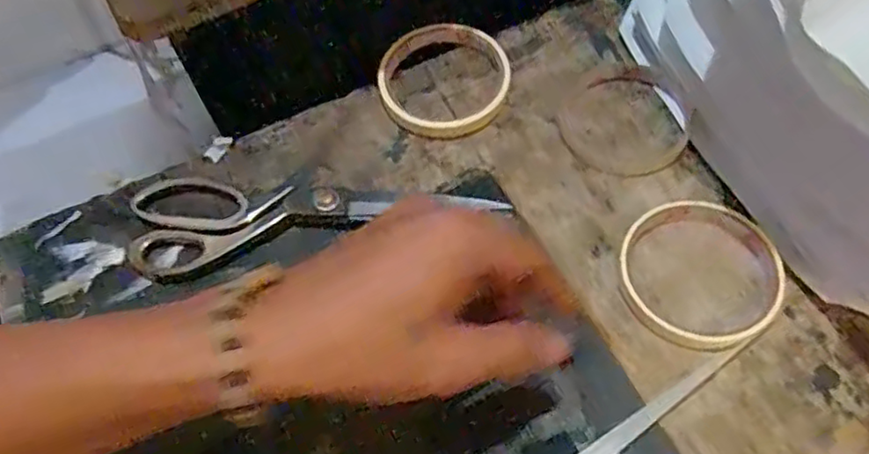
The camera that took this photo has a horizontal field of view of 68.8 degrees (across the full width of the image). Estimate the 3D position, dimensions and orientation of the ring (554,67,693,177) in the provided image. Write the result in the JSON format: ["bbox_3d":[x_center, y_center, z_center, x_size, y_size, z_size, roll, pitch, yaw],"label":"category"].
[{"bbox_3d":[0.126,-0.070,0.415,0.082,0.014,0.079,-13,58,-5],"label":"ring"}]

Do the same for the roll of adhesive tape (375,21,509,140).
[{"bbox_3d":[0.007,-0.102,0.432,0.086,0.018,0.088,-2,58,2],"label":"roll of adhesive tape"}]

